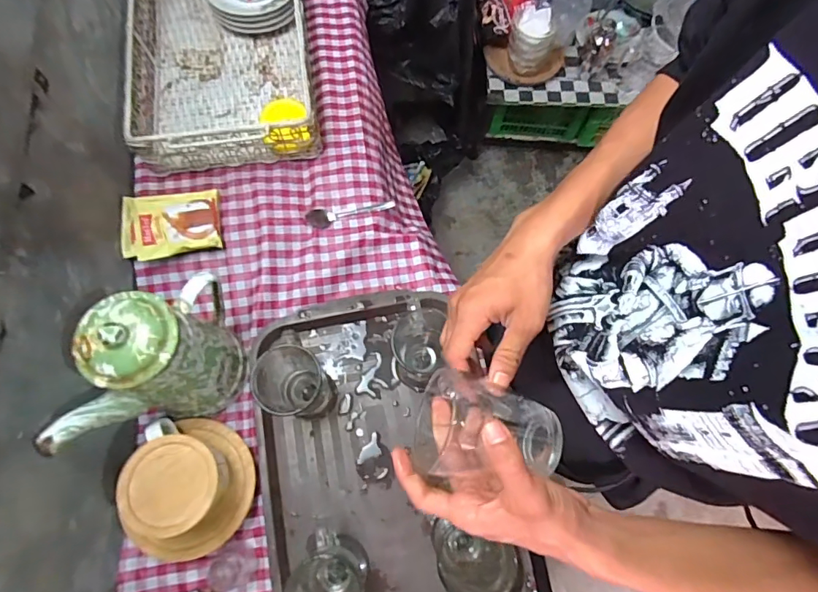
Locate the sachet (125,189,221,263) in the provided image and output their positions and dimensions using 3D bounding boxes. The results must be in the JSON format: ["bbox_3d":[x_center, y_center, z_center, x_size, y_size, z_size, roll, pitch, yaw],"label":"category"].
[{"bbox_3d":[-0.335,-0.102,0.646,0.128,0.028,0.098,-10,71,-6],"label":"sachet"}]

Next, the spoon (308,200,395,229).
[{"bbox_3d":[-0.086,-0.125,0.672,0.130,0.017,0.027,-15,72,-7],"label":"spoon"}]

